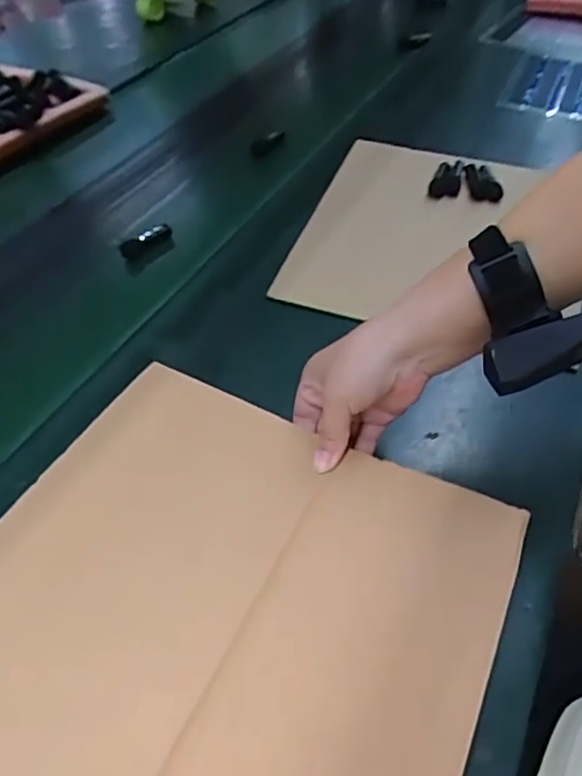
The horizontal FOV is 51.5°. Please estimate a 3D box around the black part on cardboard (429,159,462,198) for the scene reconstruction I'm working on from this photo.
[{"bbox_3d":[0.186,-0.253,0.726,0.036,0.013,0.063,8,67,2],"label":"black part on cardboard"}]

